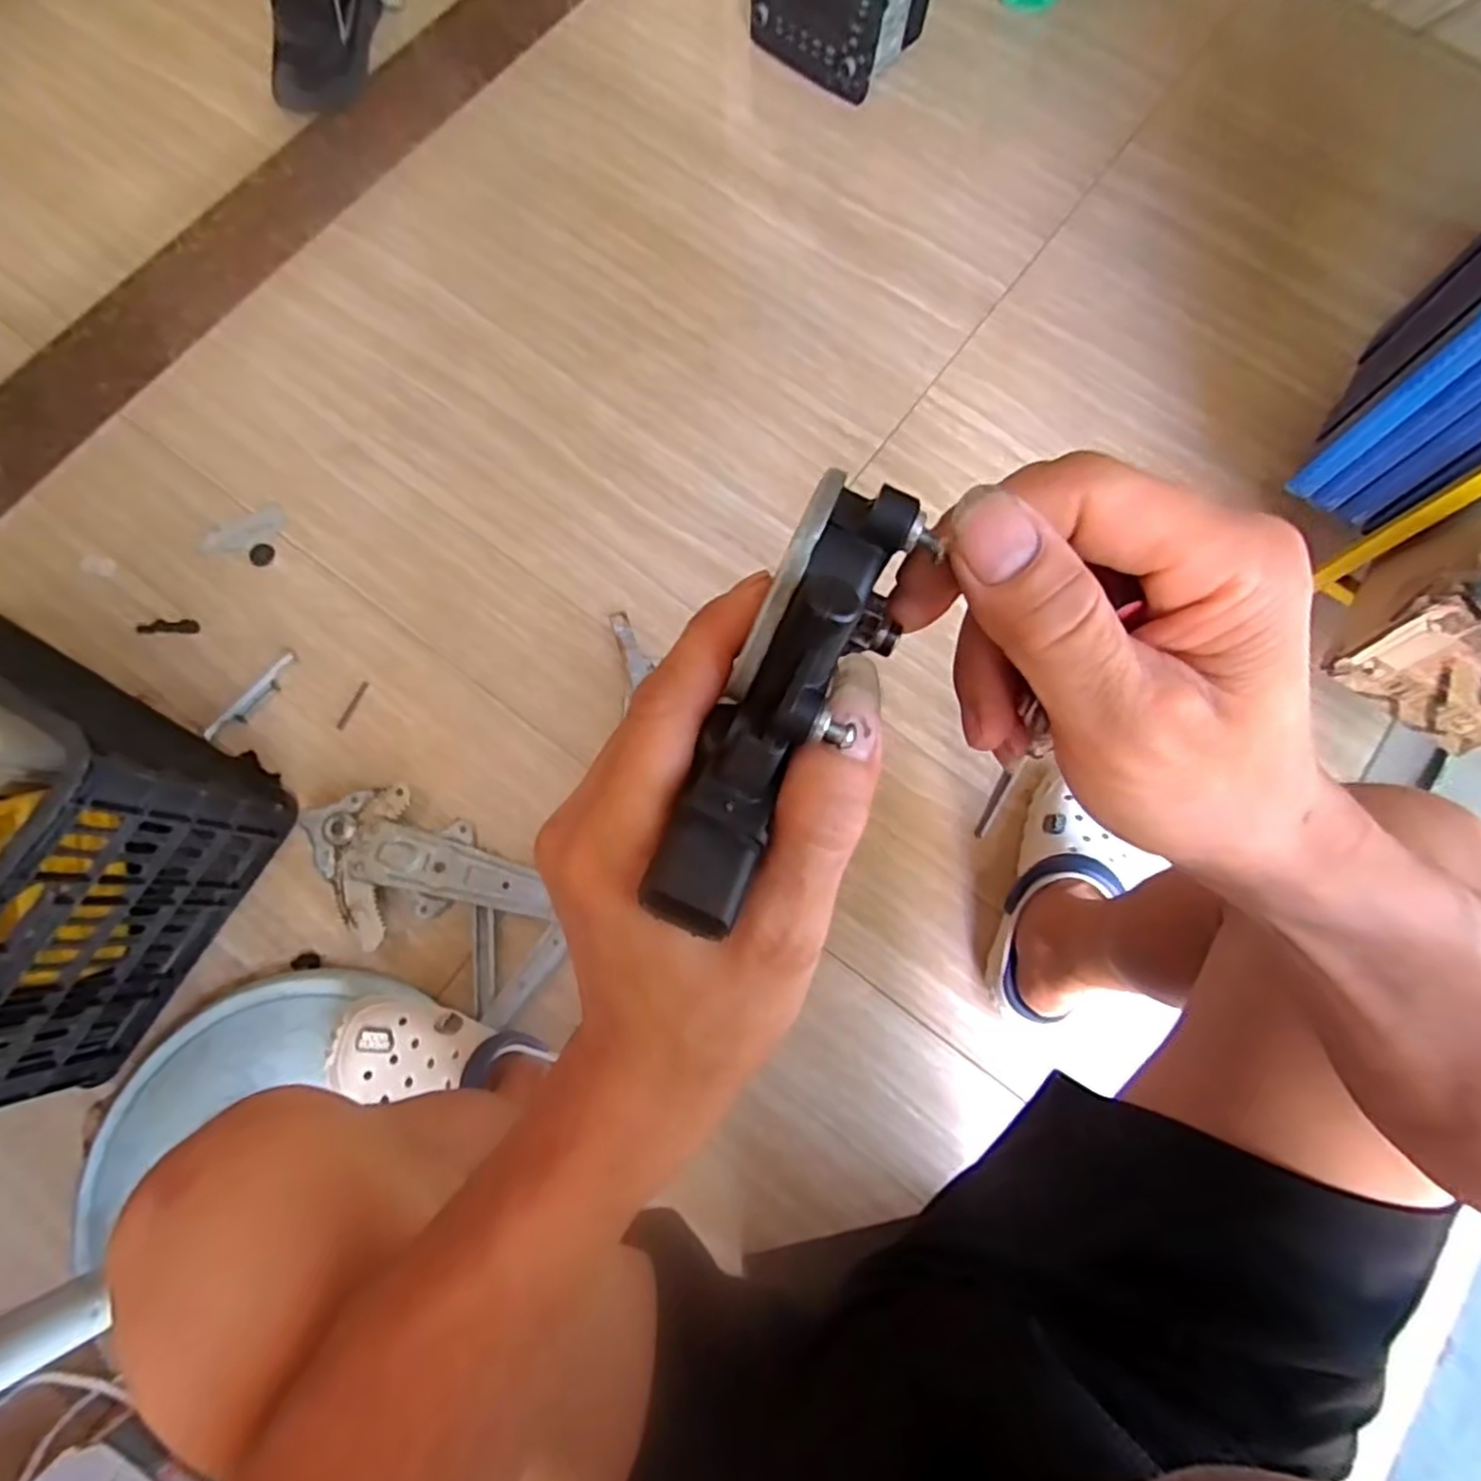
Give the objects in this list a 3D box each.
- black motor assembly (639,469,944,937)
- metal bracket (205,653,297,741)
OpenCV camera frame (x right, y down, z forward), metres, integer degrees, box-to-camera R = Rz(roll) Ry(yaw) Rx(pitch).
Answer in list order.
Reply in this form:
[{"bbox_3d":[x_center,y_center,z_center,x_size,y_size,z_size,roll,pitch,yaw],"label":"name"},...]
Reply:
[{"bbox_3d":[0.012,-0.008,0.175,0.030,0.034,0.104,26,89,6],"label":"black motor assembly"},{"bbox_3d":[-0.539,-0.048,0.803,0.023,0.011,0.120,37,80,8],"label":"metal bracket"}]

